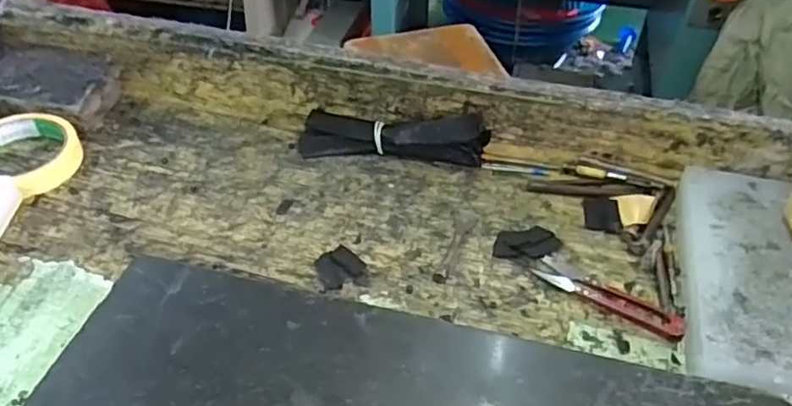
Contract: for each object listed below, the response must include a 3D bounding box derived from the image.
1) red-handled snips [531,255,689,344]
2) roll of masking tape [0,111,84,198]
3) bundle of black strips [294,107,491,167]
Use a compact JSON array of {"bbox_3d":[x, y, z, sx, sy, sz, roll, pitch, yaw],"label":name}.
[{"bbox_3d":[0.154,0.069,0.448,0.107,0.007,0.024,28,49,25],"label":"red-handled snips"},{"bbox_3d":[-0.328,-0.045,0.545,0.090,0.030,0.090,0,53,1],"label":"roll of masking tape"},{"bbox_3d":[-0.004,-0.062,0.557,0.172,0.056,0.038,7,44,7],"label":"bundle of black strips"}]

